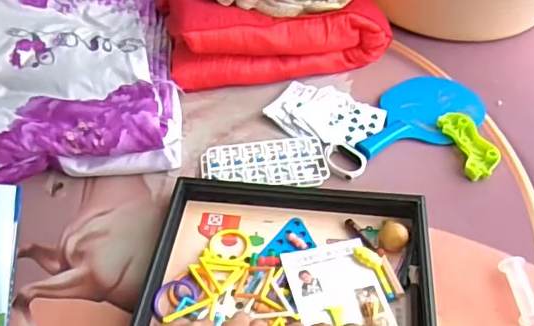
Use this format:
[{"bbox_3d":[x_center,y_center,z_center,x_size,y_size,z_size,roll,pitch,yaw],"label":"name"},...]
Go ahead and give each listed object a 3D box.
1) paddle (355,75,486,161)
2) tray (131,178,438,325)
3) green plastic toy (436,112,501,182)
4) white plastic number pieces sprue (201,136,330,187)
[{"bbox_3d":[0.213,-0.067,0.805,0.226,0.020,0.131,-34,55,-24],"label":"paddle"},{"bbox_3d":[0.021,0.140,0.600,0.298,0.034,0.302,3,48,6],"label":"tray"},{"bbox_3d":[0.277,-0.027,0.763,0.053,0.014,0.114,-13,49,-8],"label":"green plastic toy"},{"bbox_3d":[-0.003,-0.002,0.750,0.164,0.005,0.083,-4,48,0],"label":"white plastic number pieces sprue"}]

